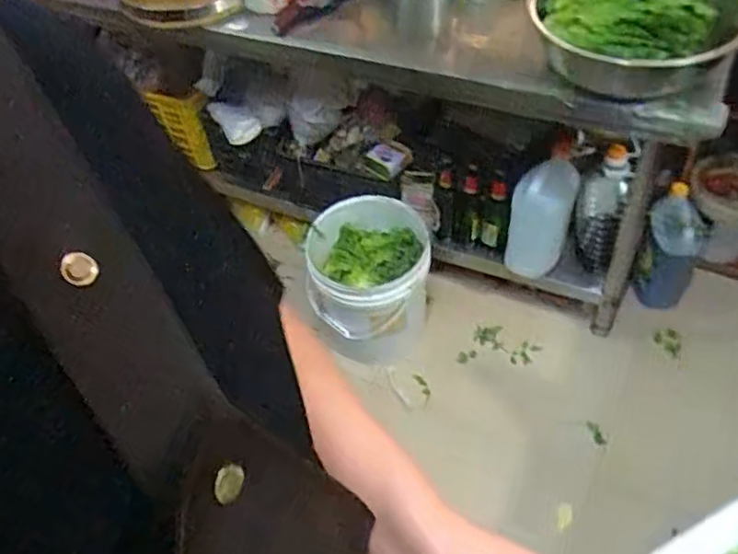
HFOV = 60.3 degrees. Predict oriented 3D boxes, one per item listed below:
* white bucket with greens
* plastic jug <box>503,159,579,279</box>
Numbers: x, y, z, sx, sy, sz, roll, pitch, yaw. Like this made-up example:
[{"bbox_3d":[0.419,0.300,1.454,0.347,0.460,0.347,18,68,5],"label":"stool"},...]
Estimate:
[{"bbox_3d":[-0.002,0.032,1.664,0.305,0.377,0.280,2,50,6],"label":"white bucket with greens"},{"bbox_3d":[0.425,-0.140,1.576,0.151,0.280,0.139,16,53,17],"label":"plastic jug"}]

